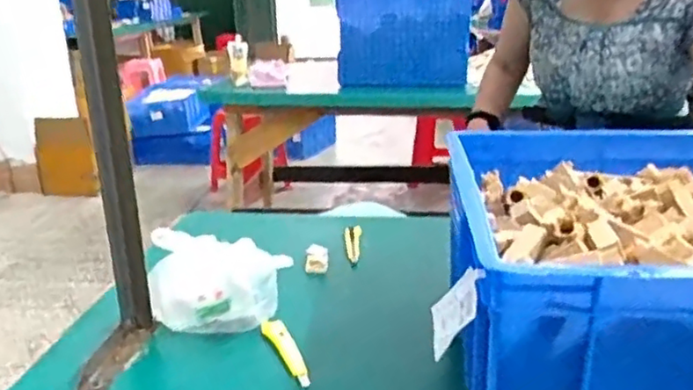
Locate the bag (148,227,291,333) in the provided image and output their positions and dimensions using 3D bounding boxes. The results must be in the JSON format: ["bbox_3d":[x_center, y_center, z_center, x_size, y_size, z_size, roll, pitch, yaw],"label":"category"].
[{"bbox_3d":[-0.163,0.105,0.831,0.159,0.110,0.105,0,19,6],"label":"bag"}]

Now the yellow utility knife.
[{"bbox_3d":[-0.071,0.185,0.757,0.025,0.013,0.123,-10,21,-22],"label":"yellow utility knife"}]

